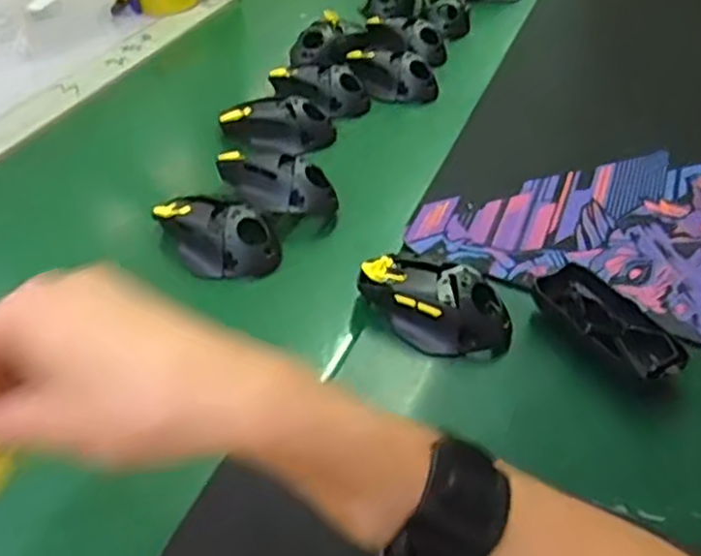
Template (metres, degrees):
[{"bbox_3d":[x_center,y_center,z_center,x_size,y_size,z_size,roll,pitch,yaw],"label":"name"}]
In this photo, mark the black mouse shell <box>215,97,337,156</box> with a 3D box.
[{"bbox_3d":[-0.072,-0.150,0.706,0.112,0.039,0.051,9,42,8],"label":"black mouse shell"}]

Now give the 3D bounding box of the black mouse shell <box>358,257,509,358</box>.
[{"bbox_3d":[0.061,0.015,0.516,0.111,0.036,0.061,25,46,23],"label":"black mouse shell"}]

